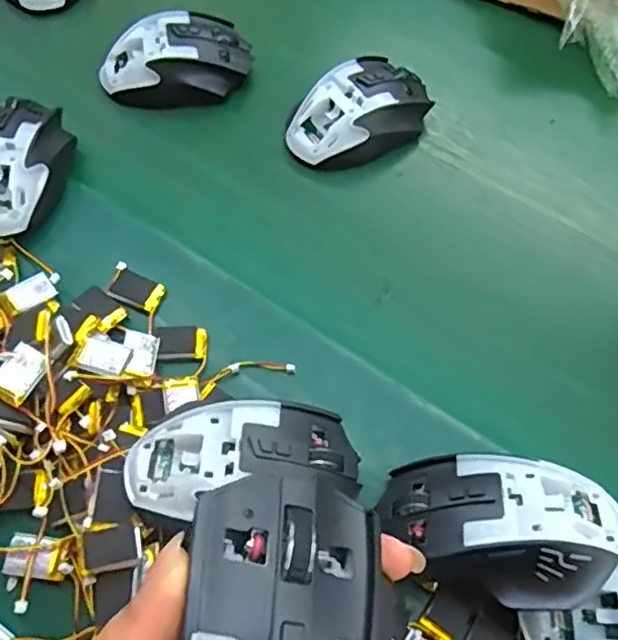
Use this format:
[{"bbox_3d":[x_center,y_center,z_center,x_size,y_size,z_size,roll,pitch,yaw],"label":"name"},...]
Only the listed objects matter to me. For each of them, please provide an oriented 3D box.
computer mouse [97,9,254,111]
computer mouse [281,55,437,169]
[{"bbox_3d":[-0.103,-0.202,0.493,0.114,0.041,0.065,-13,64,-8],"label":"computer mouse"},{"bbox_3d":[0.038,-0.156,0.476,0.112,0.040,0.063,-29,67,-15],"label":"computer mouse"}]

